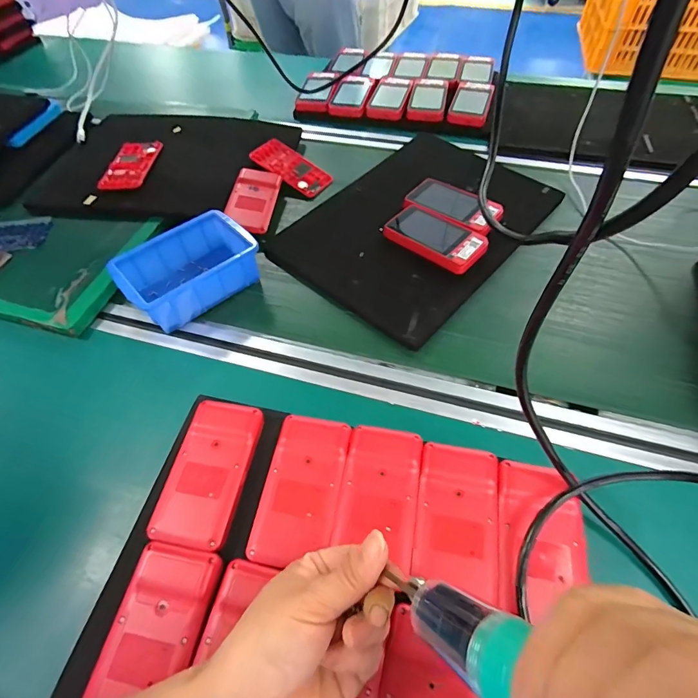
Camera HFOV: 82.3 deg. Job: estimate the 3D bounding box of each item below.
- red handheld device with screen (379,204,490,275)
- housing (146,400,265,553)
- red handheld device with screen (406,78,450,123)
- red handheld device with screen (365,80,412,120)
[{"bbox_3d":[0.107,-0.139,0.501,0.124,0.021,0.070,35,64,23],"label":"red handheld device with screen"},{"bbox_3d":[-0.119,0.106,0.346,0.063,0.025,0.118,8,56,8],"label":"housing"},{"bbox_3d":[0.141,-0.439,0.706,0.063,0.020,0.126,9,57,9],"label":"red handheld device with screen"},{"bbox_3d":[0.075,-0.447,0.712,0.064,0.021,0.120,12,57,10],"label":"red handheld device with screen"}]

